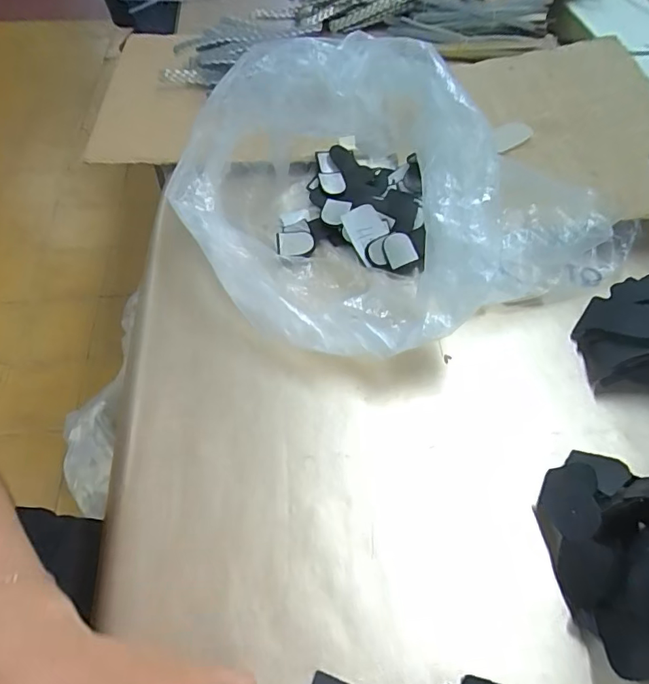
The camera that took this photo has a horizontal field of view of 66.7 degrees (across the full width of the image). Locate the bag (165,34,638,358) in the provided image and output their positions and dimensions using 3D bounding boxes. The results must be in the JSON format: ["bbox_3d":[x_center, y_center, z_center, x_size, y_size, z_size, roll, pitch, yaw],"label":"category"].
[{"bbox_3d":[0.053,-0.135,0.394,0.306,0.158,0.258,-24,58,-18],"label":"bag"}]

